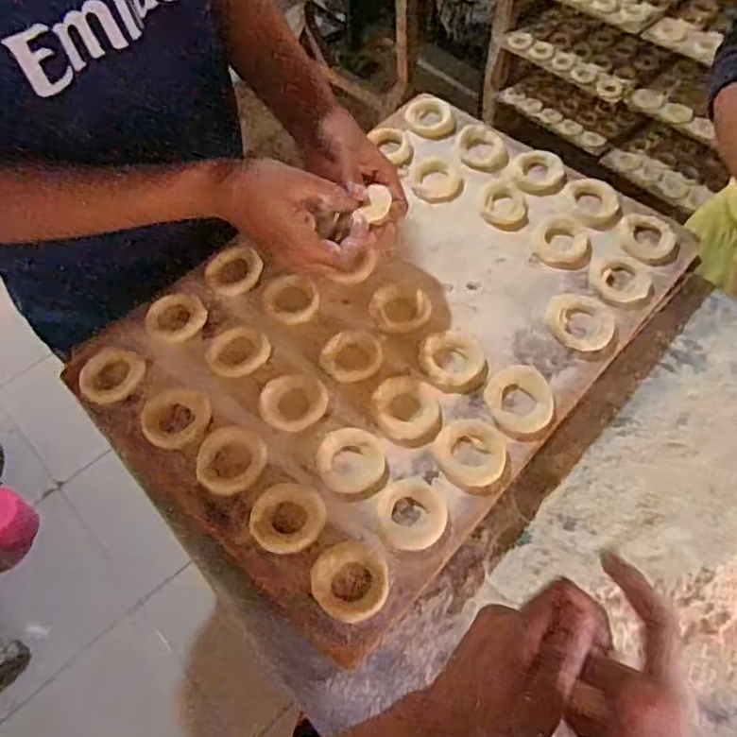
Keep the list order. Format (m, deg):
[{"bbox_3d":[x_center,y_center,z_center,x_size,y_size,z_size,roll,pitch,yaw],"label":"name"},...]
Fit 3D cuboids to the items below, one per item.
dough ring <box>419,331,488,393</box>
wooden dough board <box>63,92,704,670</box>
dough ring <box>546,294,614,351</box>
[{"bbox_3d":[0.086,-0.010,0.622,0.066,0.010,0.065,-1,59,2],"label":"dough ring"},{"bbox_3d":[0.037,-0.070,0.672,0.419,0.035,0.593,37,67,22],"label":"wooden dough board"},{"bbox_3d":[0.223,-0.050,0.646,0.057,0.016,0.072,-40,65,-19],"label":"dough ring"}]

